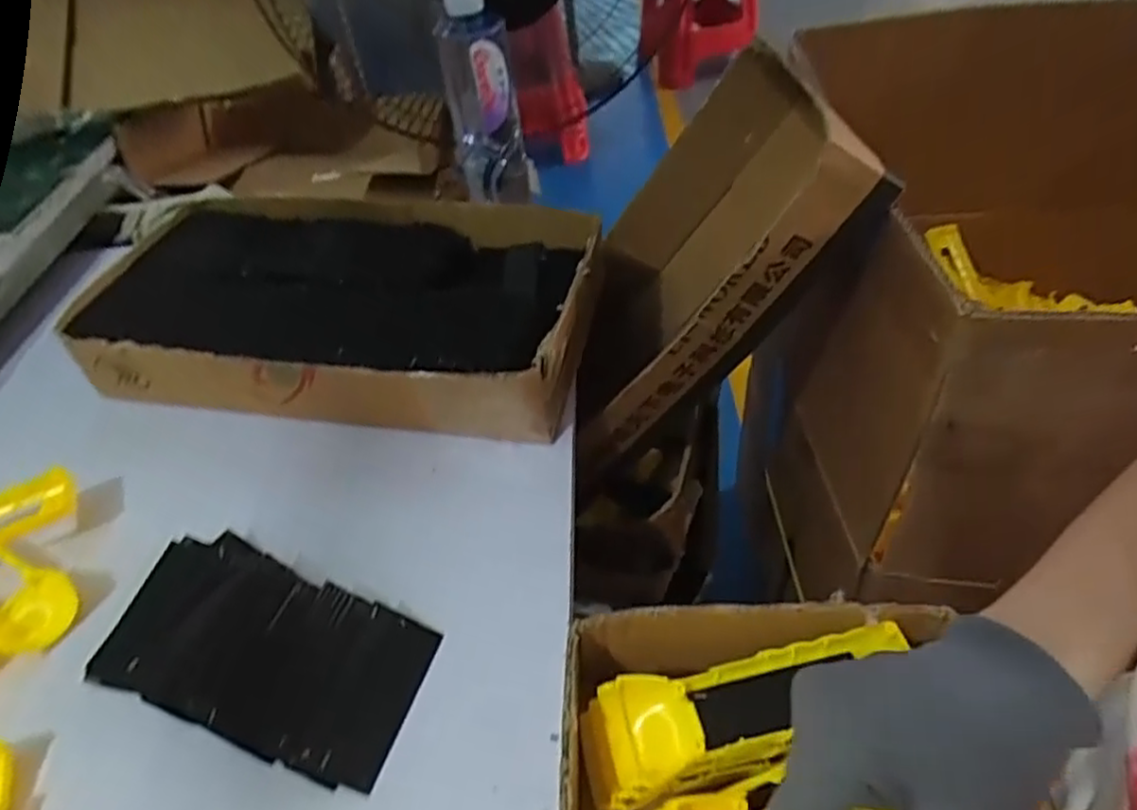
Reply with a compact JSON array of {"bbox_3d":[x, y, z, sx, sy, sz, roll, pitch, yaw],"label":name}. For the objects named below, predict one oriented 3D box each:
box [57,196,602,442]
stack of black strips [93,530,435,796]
[{"bbox_3d":[-0.188,-0.094,0.607,0.417,0.081,0.240,6,45,9],"label":"box"},{"bbox_3d":[-0.180,0.140,0.418,0.193,0.020,0.100,14,47,17],"label":"stack of black strips"}]

